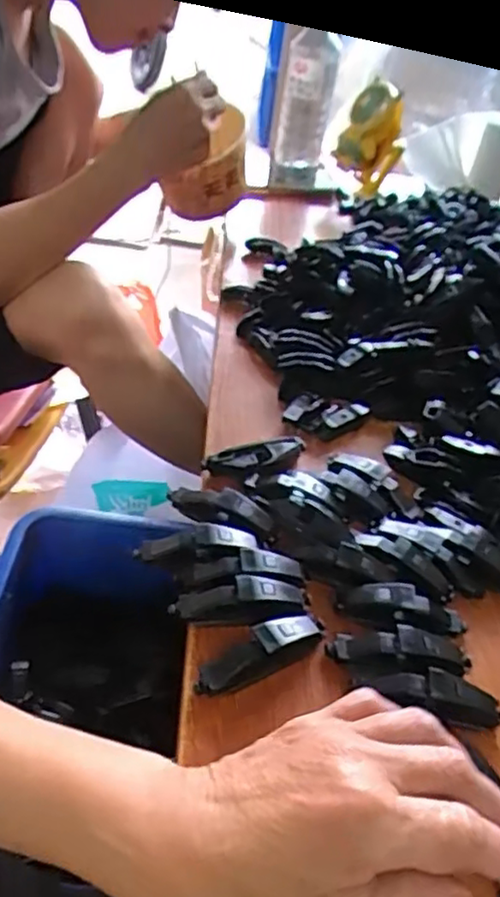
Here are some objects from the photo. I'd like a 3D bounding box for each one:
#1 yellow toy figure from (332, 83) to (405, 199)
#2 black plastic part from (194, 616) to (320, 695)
[{"bbox_3d":[0.169,-0.430,0.948,0.088,0.149,0.071,15,41,6],"label":"yellow toy figure"},{"bbox_3d":[0.006,0.112,0.362,0.075,0.021,0.023,-15,46,-26],"label":"black plastic part"}]

